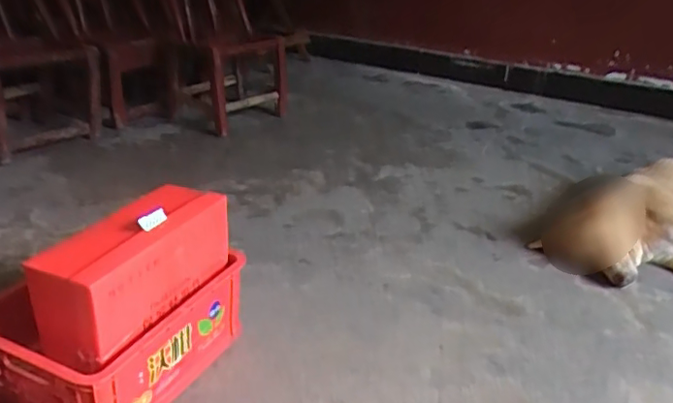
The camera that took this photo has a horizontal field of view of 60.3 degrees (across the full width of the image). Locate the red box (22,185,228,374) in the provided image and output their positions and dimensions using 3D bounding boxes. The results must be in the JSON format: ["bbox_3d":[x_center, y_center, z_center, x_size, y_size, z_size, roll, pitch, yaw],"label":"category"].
[{"bbox_3d":[-0.303,0.091,0.864,0.124,0.169,0.306,15,28,24],"label":"red box"}]

